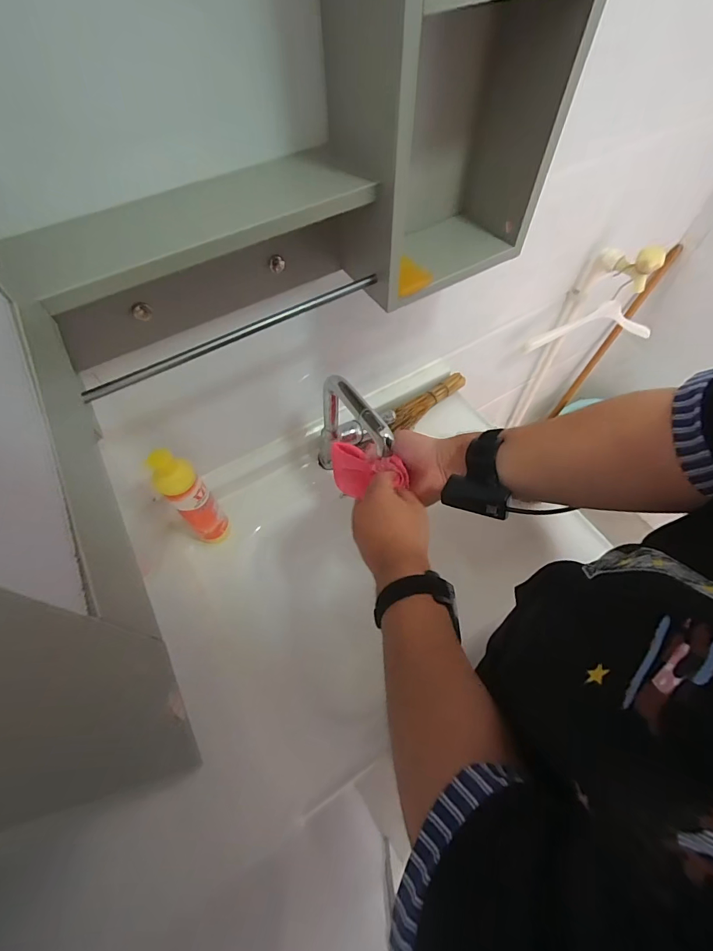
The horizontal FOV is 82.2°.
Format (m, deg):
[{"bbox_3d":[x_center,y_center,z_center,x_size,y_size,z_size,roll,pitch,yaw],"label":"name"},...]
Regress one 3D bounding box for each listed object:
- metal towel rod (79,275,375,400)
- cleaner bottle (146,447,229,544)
[{"bbox_3d":[-0.118,-0.151,0.430,0.325,0.011,0.011,-29,62,-15],"label":"metal towel rod"},{"bbox_3d":[-0.238,0.037,0.599,0.053,0.240,0.052,-36,64,-18],"label":"cleaner bottle"}]

